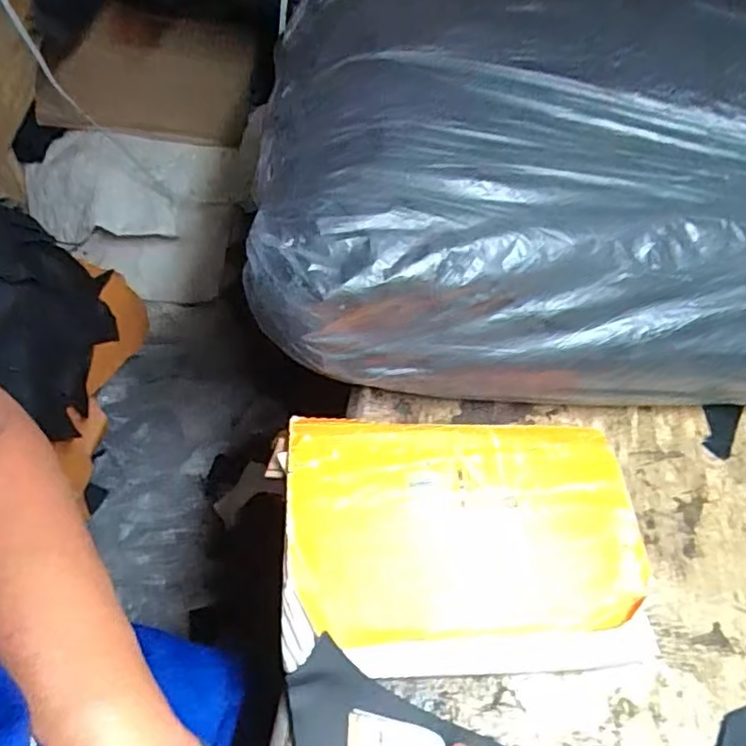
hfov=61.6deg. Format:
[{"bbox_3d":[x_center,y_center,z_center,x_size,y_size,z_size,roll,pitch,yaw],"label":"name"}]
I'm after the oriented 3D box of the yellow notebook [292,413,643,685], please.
[{"bbox_3d":[0.049,0.091,0.353,0.193,0.015,0.139,1,60,-3],"label":"yellow notebook"}]

